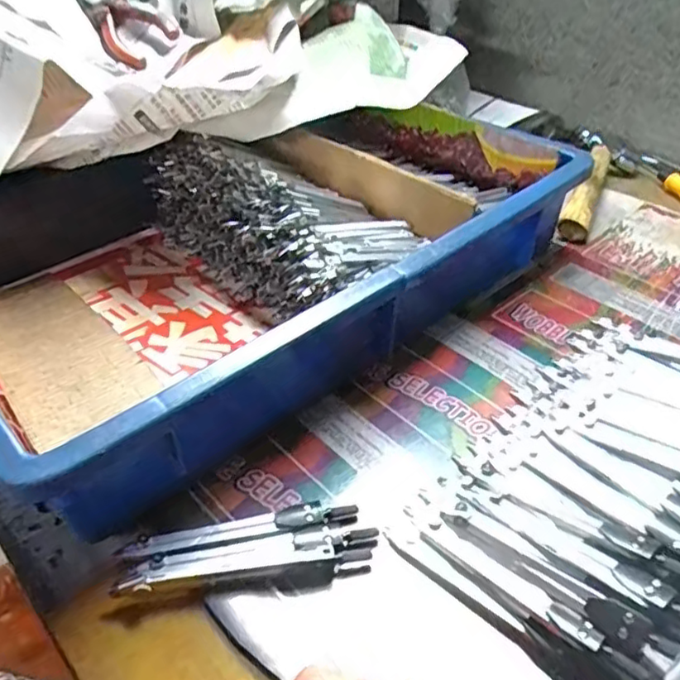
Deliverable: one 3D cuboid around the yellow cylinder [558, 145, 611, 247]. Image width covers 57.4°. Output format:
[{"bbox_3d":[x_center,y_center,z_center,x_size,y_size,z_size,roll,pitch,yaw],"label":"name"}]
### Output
[{"bbox_3d":[0.212,-0.128,0.537,0.023,0.028,0.133,15,44,19],"label":"yellow cylinder"}]

